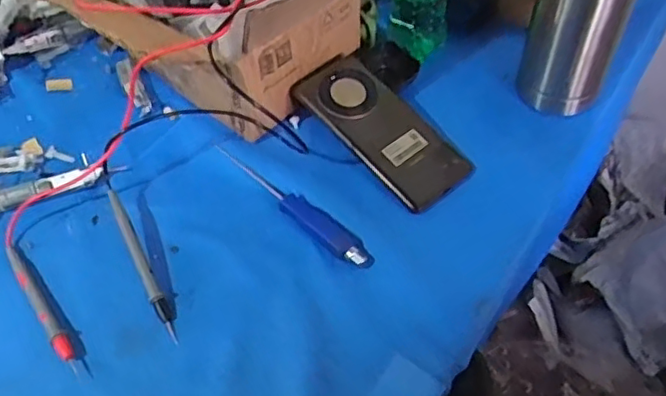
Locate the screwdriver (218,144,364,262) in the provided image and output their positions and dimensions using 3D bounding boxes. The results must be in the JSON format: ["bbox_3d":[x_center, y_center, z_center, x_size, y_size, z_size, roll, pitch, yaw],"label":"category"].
[{"bbox_3d":[-0.038,0.001,0.538,0.178,0.011,0.022,38,65,26],"label":"screwdriver"}]

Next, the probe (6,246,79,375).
[{"bbox_3d":[-0.229,0.082,0.491,0.013,0.007,0.134,-35,60,-19],"label":"probe"}]

